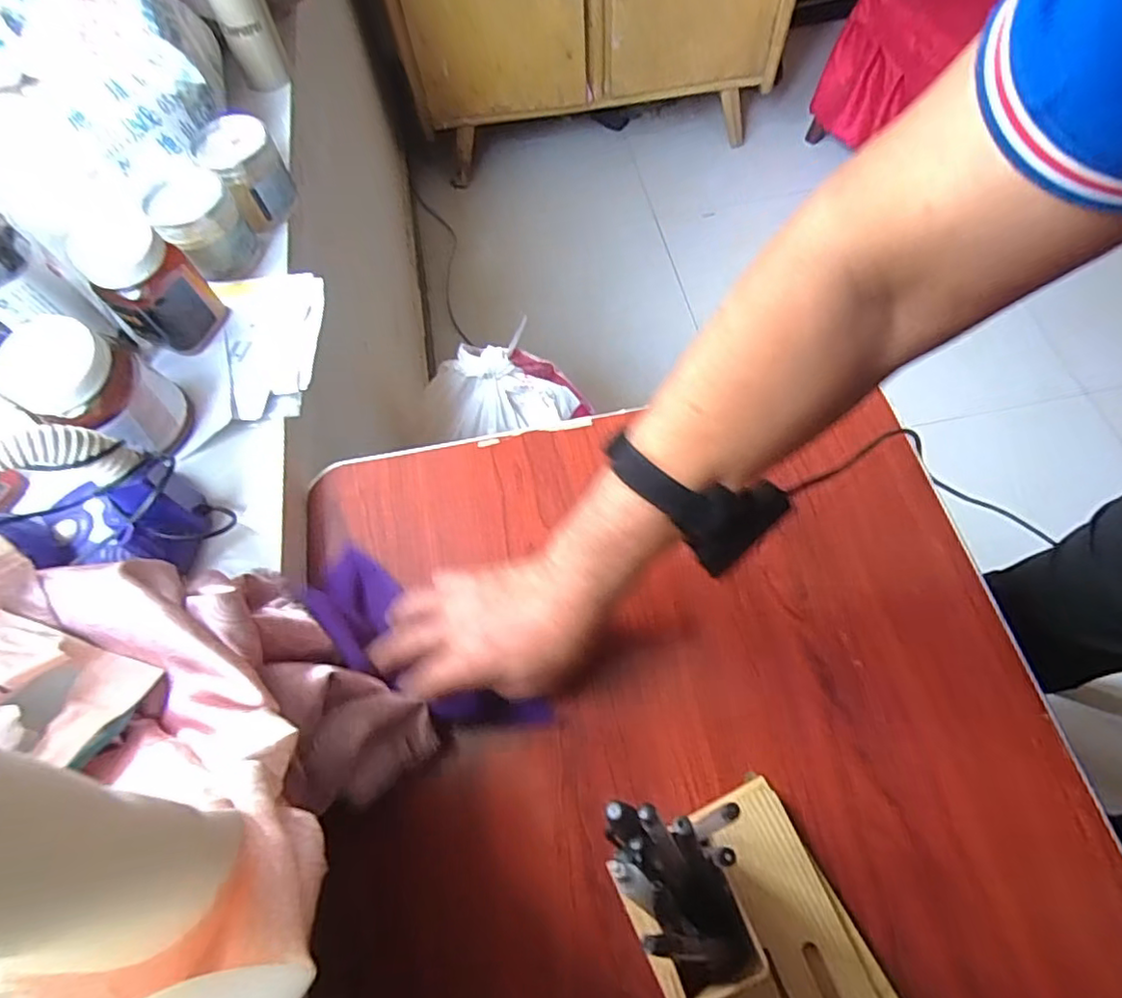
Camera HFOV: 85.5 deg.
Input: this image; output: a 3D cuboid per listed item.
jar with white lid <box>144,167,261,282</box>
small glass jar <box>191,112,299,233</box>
[{"bbox_3d":[-0.362,-0.277,0.613,0.079,0.071,0.095,-33,66,-13],"label":"jar with white lid"},{"bbox_3d":[-0.332,-0.346,0.642,0.077,0.073,0.079,-32,66,-13],"label":"small glass jar"}]

